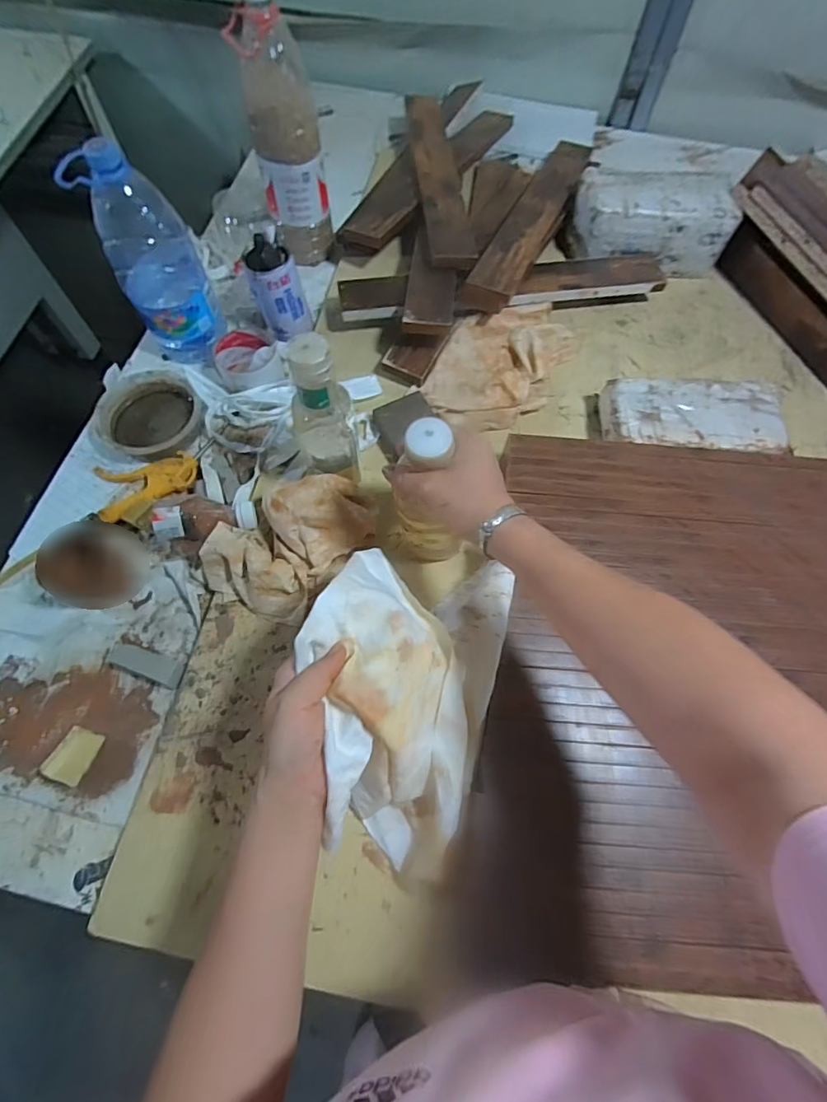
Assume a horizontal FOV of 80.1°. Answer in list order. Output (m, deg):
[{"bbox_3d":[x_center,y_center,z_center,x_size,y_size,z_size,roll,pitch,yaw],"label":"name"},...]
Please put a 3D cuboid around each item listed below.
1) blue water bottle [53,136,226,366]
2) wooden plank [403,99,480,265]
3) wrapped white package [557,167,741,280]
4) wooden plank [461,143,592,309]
[{"bbox_3d":[-0.319,-0.345,0.605,0.098,0.241,0.082,12,69,12],"label":"blue water bottle"},{"bbox_3d":[0.035,-0.592,0.764,0.066,0.018,0.468,-4,62,-2],"label":"wooden plank"},{"bbox_3d":[0.352,-0.489,0.743,0.223,0.108,0.100,2,67,-1],"label":"wrapped white package"},{"bbox_3d":[0.179,-0.492,0.728,0.068,0.026,0.496,23,60,6],"label":"wooden plank"}]

